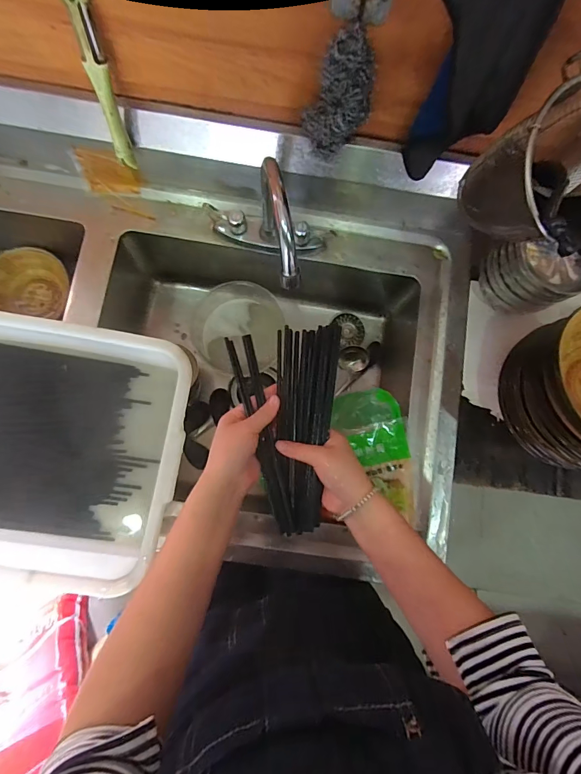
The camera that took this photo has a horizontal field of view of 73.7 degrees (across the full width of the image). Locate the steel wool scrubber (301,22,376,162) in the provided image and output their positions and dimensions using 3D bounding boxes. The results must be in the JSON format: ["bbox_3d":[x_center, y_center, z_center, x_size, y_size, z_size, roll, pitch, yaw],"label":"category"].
[{"bbox_3d":[0.054,-0.323,0.446,0.073,0.141,0.045,-2,82,-3],"label":"steel wool scrubber"}]

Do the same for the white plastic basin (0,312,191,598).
[{"bbox_3d":[-0.339,0.060,0.500,0.405,0.110,0.303,11,82,-1],"label":"white plastic basin"}]

